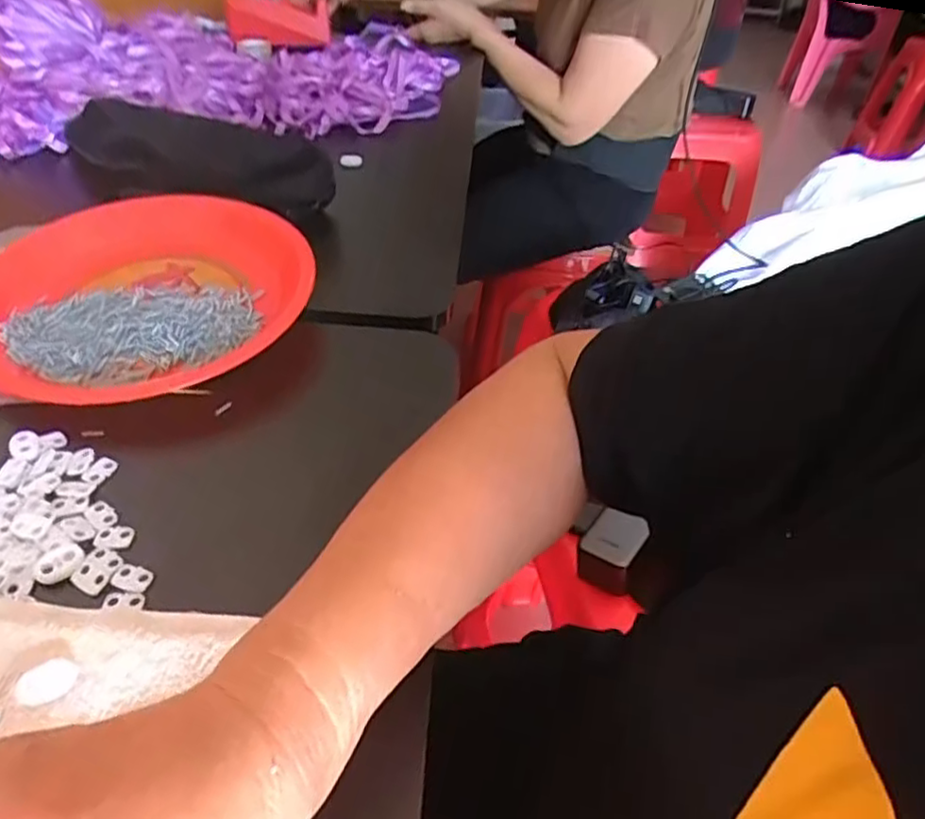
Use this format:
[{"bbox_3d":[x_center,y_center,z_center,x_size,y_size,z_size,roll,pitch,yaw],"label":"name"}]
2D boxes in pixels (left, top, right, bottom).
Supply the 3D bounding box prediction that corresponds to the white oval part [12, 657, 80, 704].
[{"bbox_3d":[-0.169,0.110,0.270,0.022,0.004,0.015,-23,49,-28],"label":"white oval part"}]

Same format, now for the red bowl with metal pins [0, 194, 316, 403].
[{"bbox_3d":[-0.221,-0.085,0.470,0.222,0.038,0.198,-8,44,-14],"label":"red bowl with metal pins"}]

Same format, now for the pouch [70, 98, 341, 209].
[{"bbox_3d":[-0.245,-0.237,0.609,0.277,0.048,0.067,23,46,19],"label":"pouch"}]

